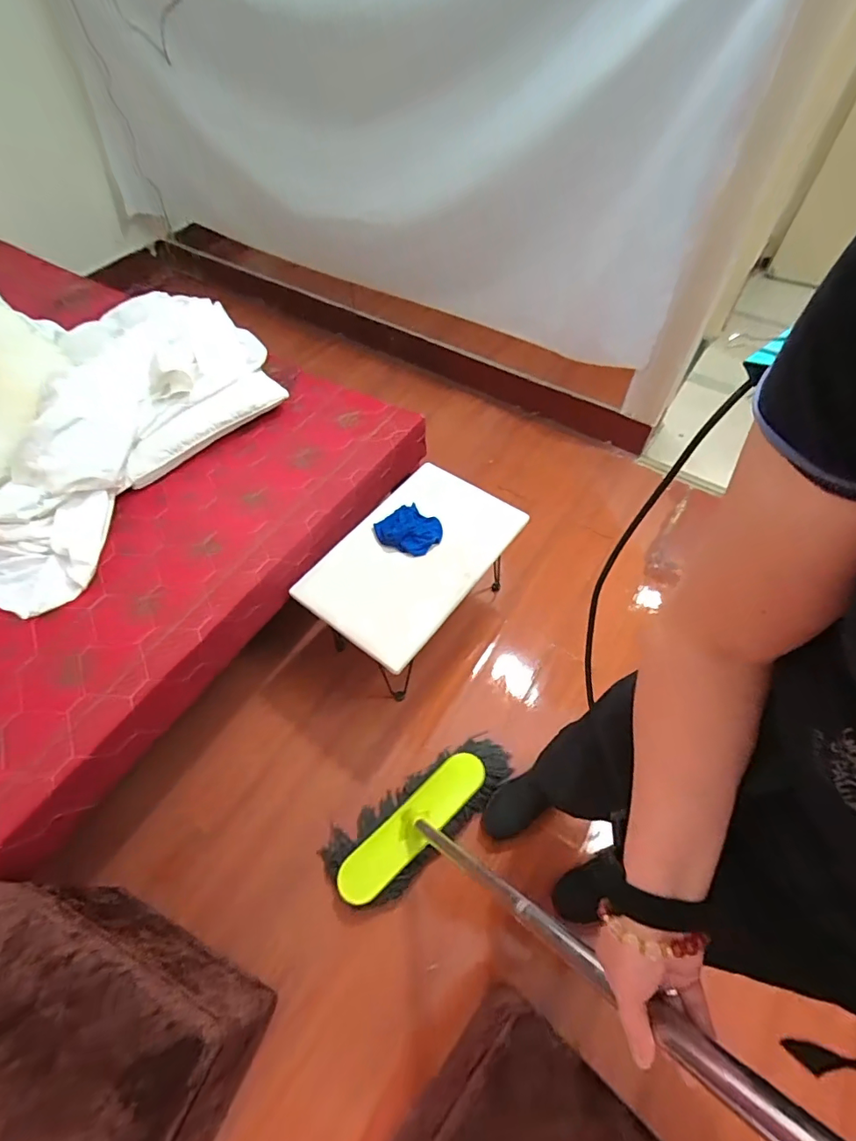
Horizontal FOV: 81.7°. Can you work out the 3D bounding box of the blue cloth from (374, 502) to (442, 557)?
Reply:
[{"bbox_3d":[-0.041,-0.092,1.087,0.130,0.026,0.116,29,60,18],"label":"blue cloth"}]

